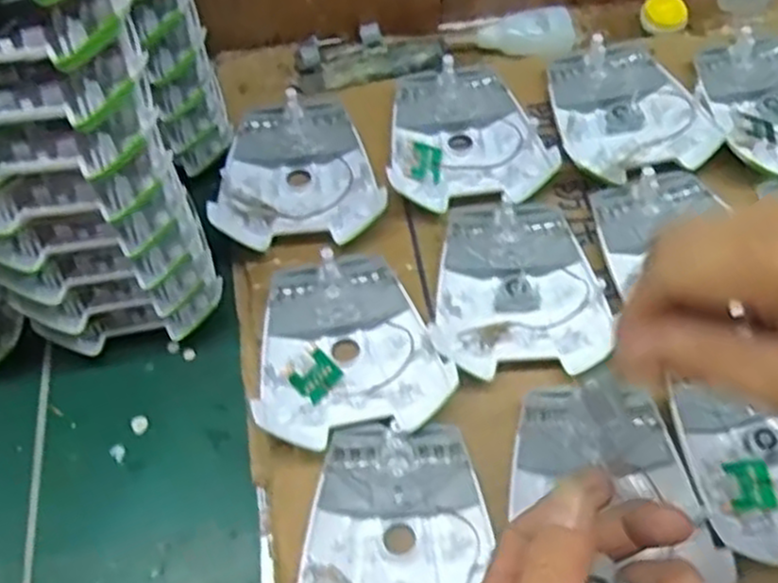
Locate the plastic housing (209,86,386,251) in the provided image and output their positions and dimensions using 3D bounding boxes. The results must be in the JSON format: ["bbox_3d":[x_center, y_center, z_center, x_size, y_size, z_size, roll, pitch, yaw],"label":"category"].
[{"bbox_3d":[-0.056,-0.079,0.469,0.096,0.023,0.110,-5,61,-1],"label":"plastic housing"}]

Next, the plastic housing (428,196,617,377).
[{"bbox_3d":[0.073,-0.006,0.428,0.095,0.015,0.109,-3,61,0],"label":"plastic housing"}]

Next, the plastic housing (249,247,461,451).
[{"bbox_3d":[-0.023,0.027,0.409,0.096,0.021,0.108,-12,61,-5],"label":"plastic housing"}]

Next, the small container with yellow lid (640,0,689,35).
[{"bbox_3d":[0.197,-0.199,0.538,0.032,0.012,0.029,15,63,8],"label":"small container with yellow lid"}]

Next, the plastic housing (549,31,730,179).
[{"bbox_3d":[0.148,-0.119,0.486,0.090,0.018,0.105,-14,63,-7],"label":"plastic housing"}]

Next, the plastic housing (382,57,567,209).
[{"bbox_3d":[0.047,-0.103,0.481,0.096,0.021,0.108,-8,61,-2],"label":"plastic housing"}]

